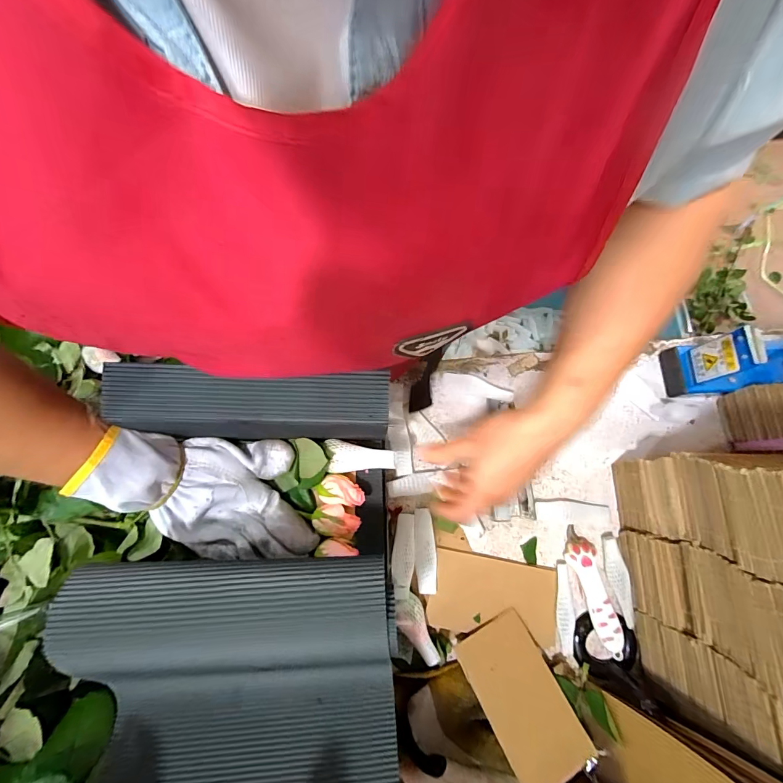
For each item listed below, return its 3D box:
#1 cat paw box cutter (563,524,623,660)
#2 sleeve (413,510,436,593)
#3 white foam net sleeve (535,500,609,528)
[{"bbox_3d":[0.221,0.218,0.421,0.031,0.016,0.126,-10,76,-2],"label":"cat paw box cutter"},{"bbox_3d":[0.037,0.176,0.429,0.023,0.015,0.086,0,76,0],"label":"sleeve"},{"bbox_3d":[0.207,0.140,0.443,0.080,0.004,0.026,3,76,1],"label":"white foam net sleeve"}]

